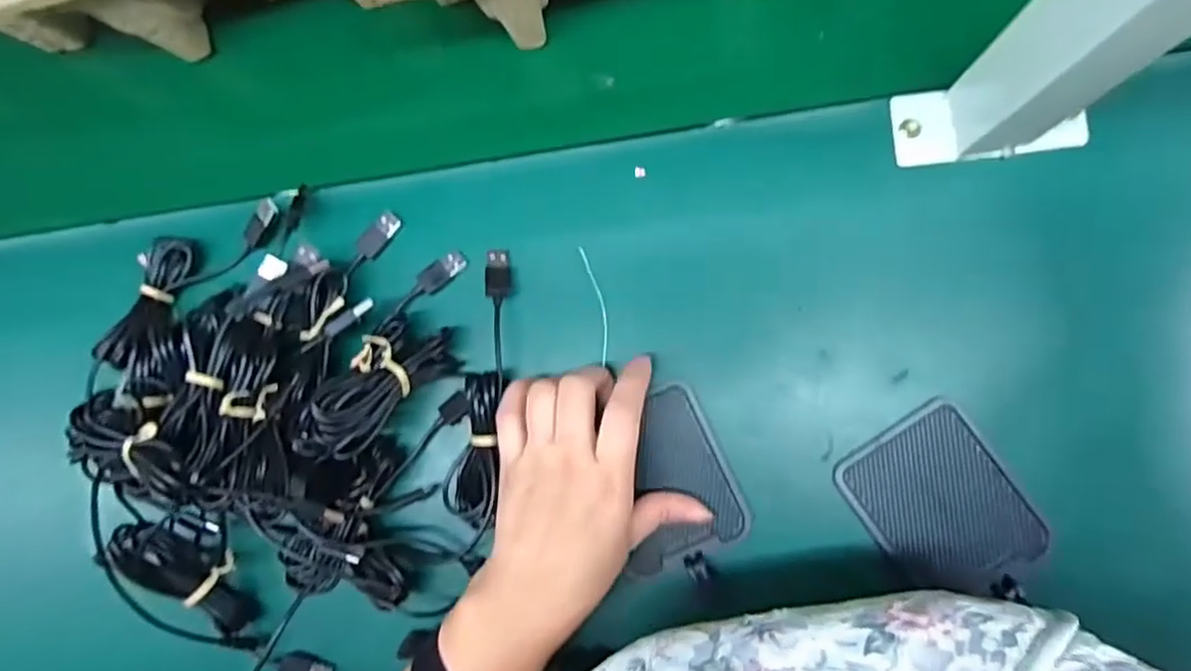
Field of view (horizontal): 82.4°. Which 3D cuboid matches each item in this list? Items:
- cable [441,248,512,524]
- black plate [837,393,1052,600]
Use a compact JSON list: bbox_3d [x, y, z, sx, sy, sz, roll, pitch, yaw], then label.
[{"bbox_3d":[-0.066,0.028,0.396,0.030,0.031,0.159,5,84,9],"label":"cable"},{"bbox_3d":[0.190,0.095,0.369,0.077,0.007,0.100,-36,82,5],"label":"black plate"}]

